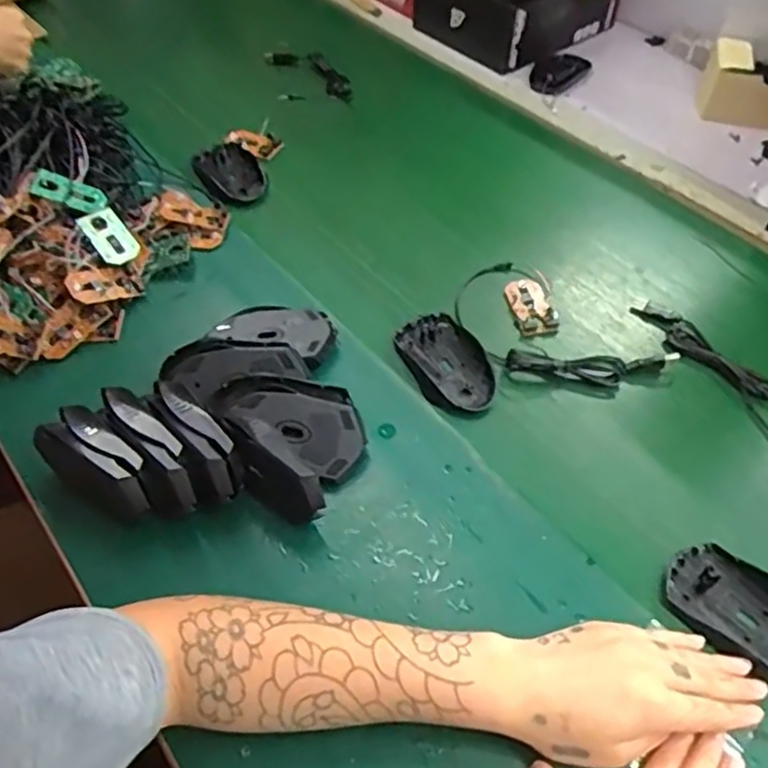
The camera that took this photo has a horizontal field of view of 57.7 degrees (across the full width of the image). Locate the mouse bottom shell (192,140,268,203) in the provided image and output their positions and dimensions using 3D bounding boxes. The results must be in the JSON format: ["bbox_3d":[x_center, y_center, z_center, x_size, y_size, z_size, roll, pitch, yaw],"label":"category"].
[{"bbox_3d":[-0.176,-0.244,0.809,0.068,0.032,0.112,-23,55,-19],"label":"mouse bottom shell"}]

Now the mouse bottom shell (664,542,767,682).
[{"bbox_3d":[0.247,0.159,0.474,0.112,0.023,0.064,36,58,26],"label":"mouse bottom shell"}]

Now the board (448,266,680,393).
[{"bbox_3d":[0.149,-0.049,0.637,0.112,0.017,0.190,-33,57,-26],"label":"board"}]

